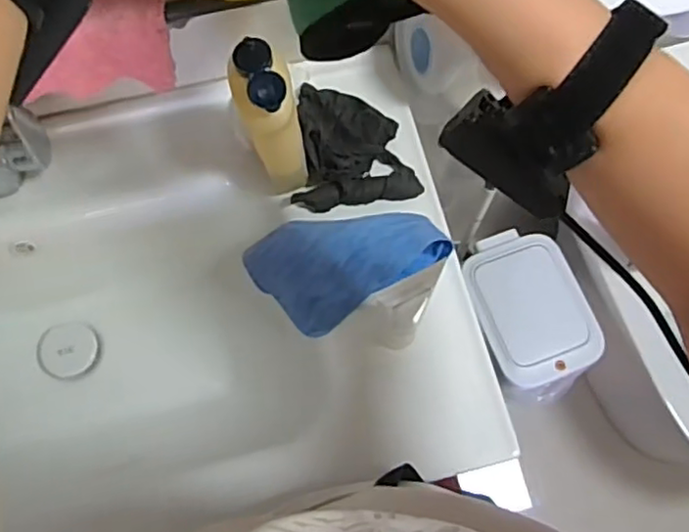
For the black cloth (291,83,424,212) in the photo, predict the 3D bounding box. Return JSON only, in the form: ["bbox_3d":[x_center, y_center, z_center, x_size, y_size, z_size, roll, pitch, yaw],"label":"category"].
[{"bbox_3d":[0.016,-0.130,0.694,0.134,0.054,0.145,3,71,1],"label":"black cloth"}]

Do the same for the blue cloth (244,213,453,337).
[{"bbox_3d":[0.002,-0.007,0.655,0.195,0.062,0.114,-21,73,-7],"label":"blue cloth"}]

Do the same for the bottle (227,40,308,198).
[{"bbox_3d":[-0.068,-0.132,0.612,0.052,0.188,0.053,0,71,0],"label":"bottle"}]

